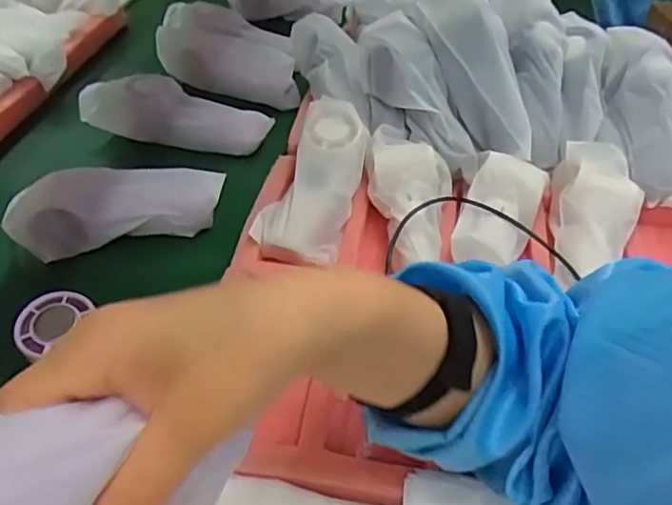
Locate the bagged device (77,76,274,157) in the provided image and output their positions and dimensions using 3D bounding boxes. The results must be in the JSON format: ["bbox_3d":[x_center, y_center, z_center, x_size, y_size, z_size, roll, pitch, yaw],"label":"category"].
[{"bbox_3d":[-0.172,-0.150,0.637,0.198,0.056,0.055,11,43,7],"label":"bagged device"}]

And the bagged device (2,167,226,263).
[{"bbox_3d":[-0.194,-0.037,0.533,0.175,0.070,0.045,-9,44,-14],"label":"bagged device"}]

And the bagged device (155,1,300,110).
[{"bbox_3d":[-0.138,-0.263,0.762,0.208,0.066,0.109,14,43,11],"label":"bagged device"}]

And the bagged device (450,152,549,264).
[{"bbox_3d":[0.143,-0.040,0.512,0.058,0.035,0.133,20,45,17],"label":"bagged device"}]

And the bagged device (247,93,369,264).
[{"bbox_3d":[-0.016,-0.069,0.523,0.071,0.028,0.152,14,73,11],"label":"bagged device"}]

